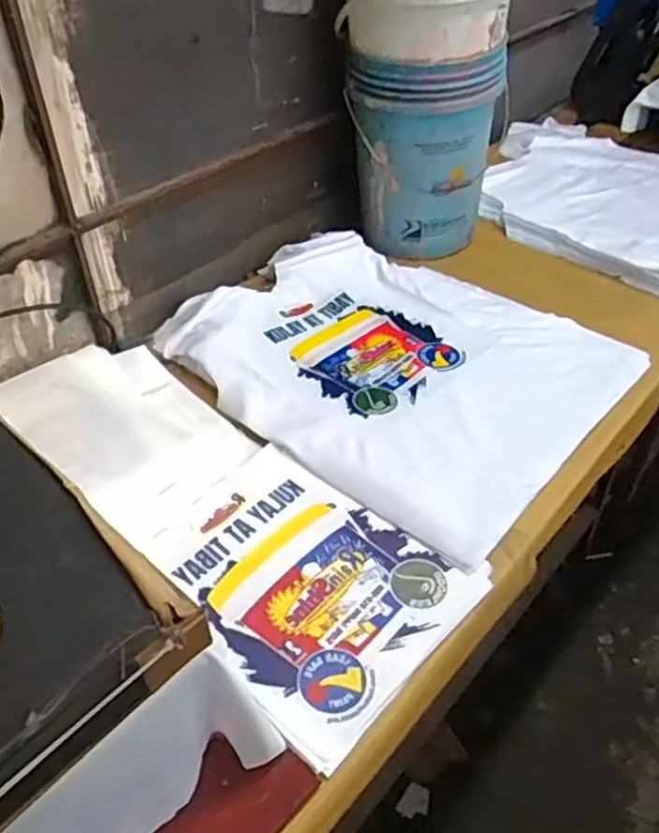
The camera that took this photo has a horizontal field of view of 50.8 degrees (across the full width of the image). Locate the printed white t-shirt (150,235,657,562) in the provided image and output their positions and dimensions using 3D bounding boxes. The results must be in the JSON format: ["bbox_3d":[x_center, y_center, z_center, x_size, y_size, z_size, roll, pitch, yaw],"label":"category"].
[{"bbox_3d":[0.107,-0.122,1.201,0.723,0.032,0.581,35,53,30],"label":"printed white t-shirt"}]

